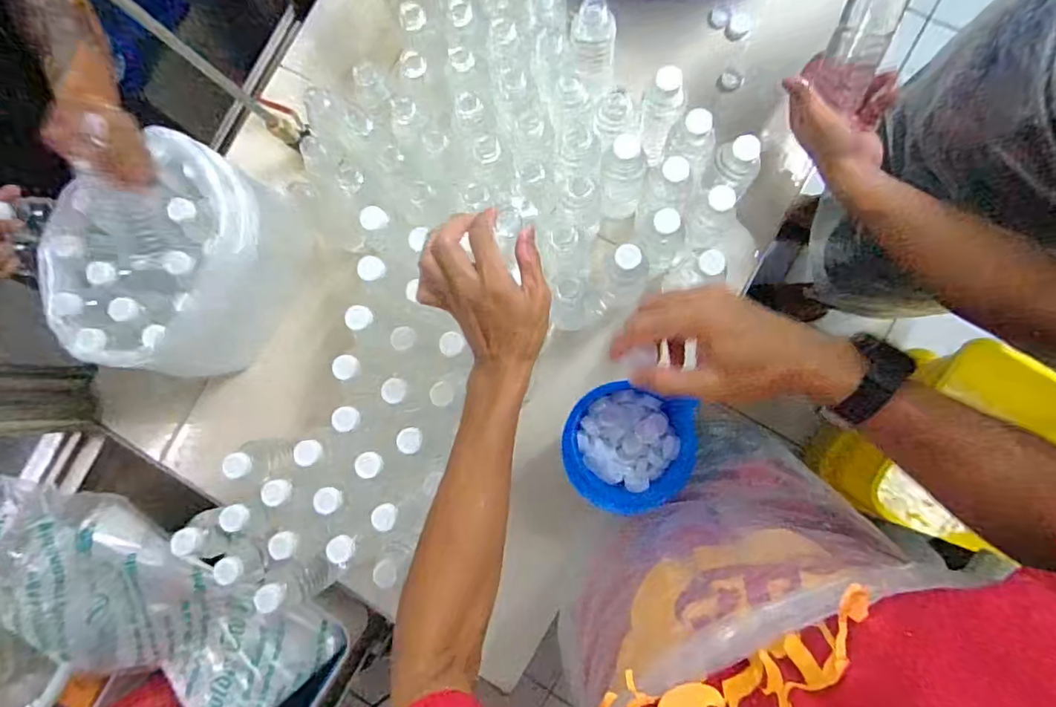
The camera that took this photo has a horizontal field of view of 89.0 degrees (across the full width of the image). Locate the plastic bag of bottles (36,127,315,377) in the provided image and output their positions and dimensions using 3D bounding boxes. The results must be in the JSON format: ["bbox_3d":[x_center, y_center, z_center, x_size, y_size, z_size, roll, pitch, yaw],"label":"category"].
[{"bbox_3d":[-0.442,-0.117,0.681,0.198,0.208,0.268,27,89,8],"label":"plastic bag of bottles"}]

